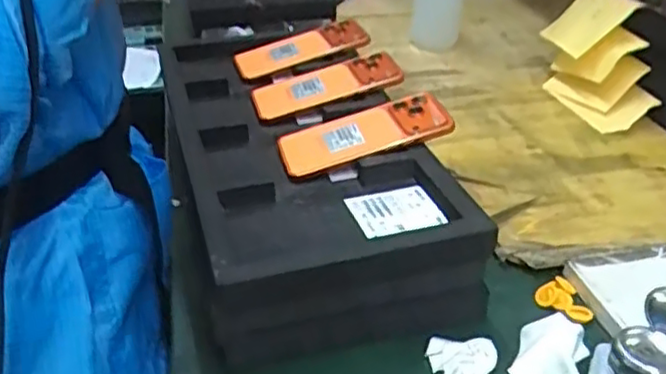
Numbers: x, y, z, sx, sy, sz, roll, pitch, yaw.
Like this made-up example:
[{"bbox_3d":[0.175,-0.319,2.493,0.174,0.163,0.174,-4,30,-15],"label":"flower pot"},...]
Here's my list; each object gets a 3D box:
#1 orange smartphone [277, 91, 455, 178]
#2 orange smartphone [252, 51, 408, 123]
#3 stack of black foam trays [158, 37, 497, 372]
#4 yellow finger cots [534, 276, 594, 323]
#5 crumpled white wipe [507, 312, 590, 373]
[{"bbox_3d":[0.031,-0.051,0.649,0.161,0.012,0.083,-14,39,-1],"label":"orange smartphone"},{"bbox_3d":[-0.007,-0.114,0.750,0.164,0.013,0.090,-18,36,-9],"label":"orange smartphone"},{"bbox_3d":[-0.041,-0.020,0.692,0.214,0.112,0.448,-11,33,-14],"label":"stack of black foam trays"},{"bbox_3d":[0.196,0.098,0.587,0.037,0.006,0.054,-6,32,-7],"label":"yellow finger cots"},{"bbox_3d":[0.171,0.125,0.531,0.049,0.013,0.095,13,35,23],"label":"crumpled white wipe"}]

